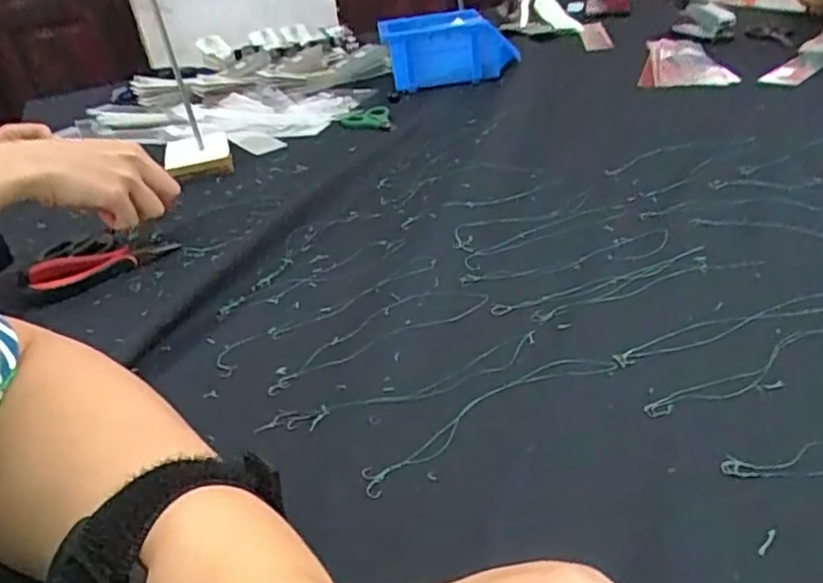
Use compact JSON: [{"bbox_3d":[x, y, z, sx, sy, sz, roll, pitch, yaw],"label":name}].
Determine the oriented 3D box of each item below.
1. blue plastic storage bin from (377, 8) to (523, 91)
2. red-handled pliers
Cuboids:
[{"bbox_3d":[0.054,-0.338,0.884,0.173,0.092,0.095,-14,32,-10],"label":"blue plastic storage bin"},{"bbox_3d":[-0.247,-0.024,0.516,0.110,0.015,0.033,-22,35,-21],"label":"red-handled pliers"}]

